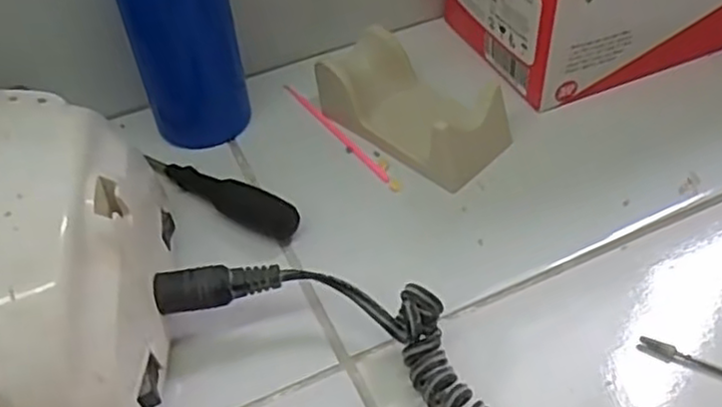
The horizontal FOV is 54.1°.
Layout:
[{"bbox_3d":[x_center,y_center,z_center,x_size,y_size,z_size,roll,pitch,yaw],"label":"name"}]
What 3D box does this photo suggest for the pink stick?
[{"bbox_3d":[-0.014,-0.039,0.363,0.006,0.005,0.091,-30,52,-21],"label":"pink stick"}]

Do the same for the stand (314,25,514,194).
[{"bbox_3d":[0.026,-0.049,0.350,0.049,0.035,0.090,-37,54,-26],"label":"stand"}]

